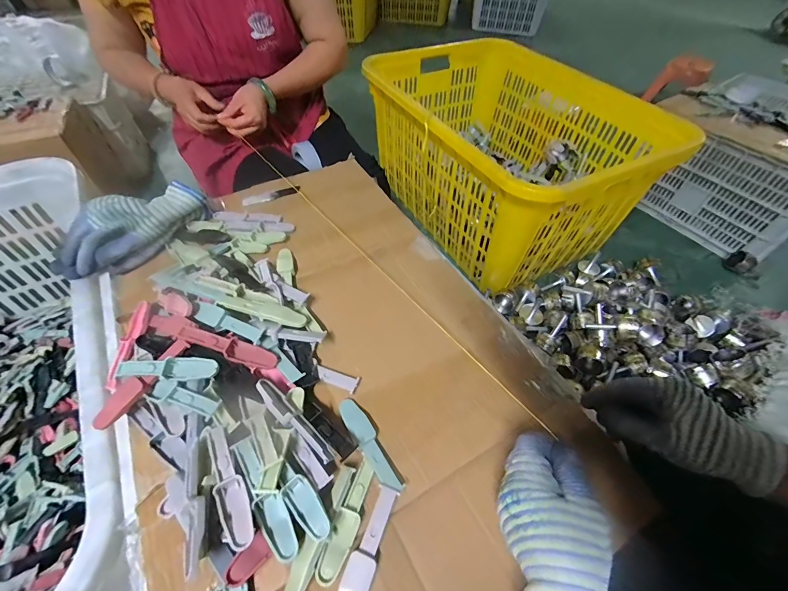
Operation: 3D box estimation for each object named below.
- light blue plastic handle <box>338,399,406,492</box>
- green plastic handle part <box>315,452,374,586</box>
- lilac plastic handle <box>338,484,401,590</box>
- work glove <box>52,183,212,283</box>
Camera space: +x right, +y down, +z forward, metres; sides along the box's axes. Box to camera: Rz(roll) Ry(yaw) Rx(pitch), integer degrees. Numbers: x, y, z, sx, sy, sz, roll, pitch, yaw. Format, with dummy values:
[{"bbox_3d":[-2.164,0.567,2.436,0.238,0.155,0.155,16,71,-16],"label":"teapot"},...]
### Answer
[{"bbox_3d":[-0.025,0.148,0.345,0.021,0.014,0.102,-27,57,-22],"label":"light blue plastic handle"},{"bbox_3d":[-0.039,0.195,0.306,0.021,0.015,0.098,17,52,11],"label":"green plastic handle part"},{"bbox_3d":[-0.023,0.215,0.287,0.022,0.013,0.103,19,53,13],"label":"lilac plastic handle"},{"bbox_3d":[-0.370,-0.100,0.491,0.084,0.061,0.200,34,58,23],"label":"work glove"}]

